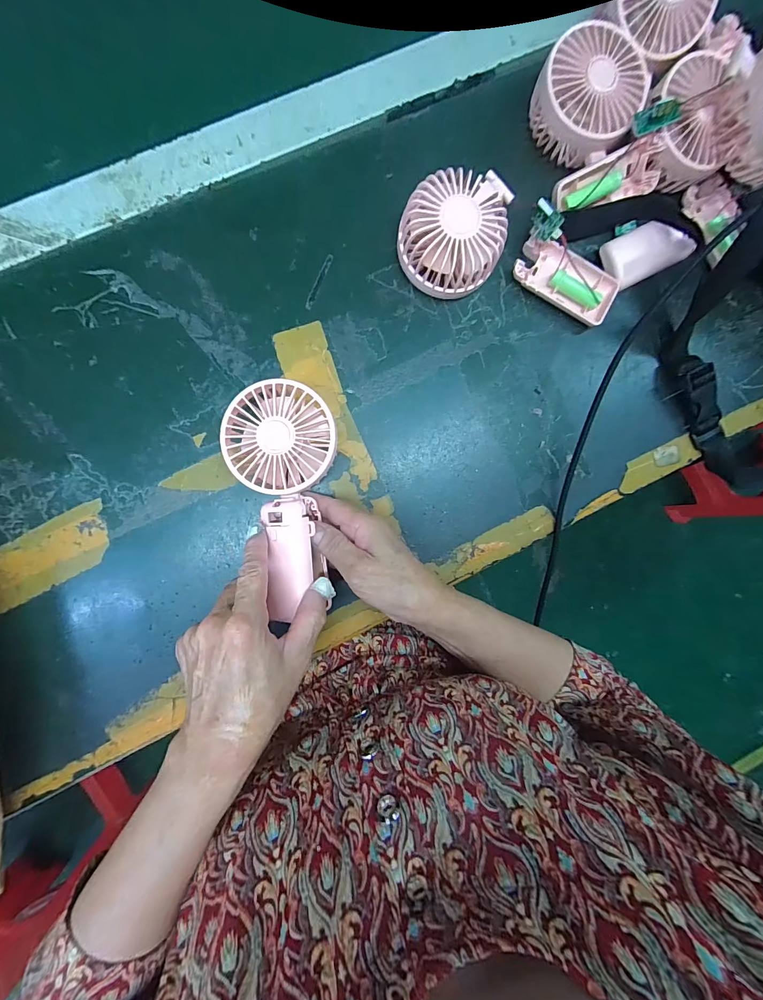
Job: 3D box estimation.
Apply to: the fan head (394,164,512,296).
[{"bbox_3d":[0.059,-0.223,0.311,0.084,0.048,0.091,0,92,-6],"label":"fan head"}]

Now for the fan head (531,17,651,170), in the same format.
[{"bbox_3d":[0.171,-0.337,0.314,0.085,0.046,0.083,29,89,-6],"label":"fan head"}]

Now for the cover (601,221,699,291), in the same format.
[{"bbox_3d":[0.239,-0.225,0.335,0.076,0.015,0.042,-25,94,-4],"label":"cover"}]

